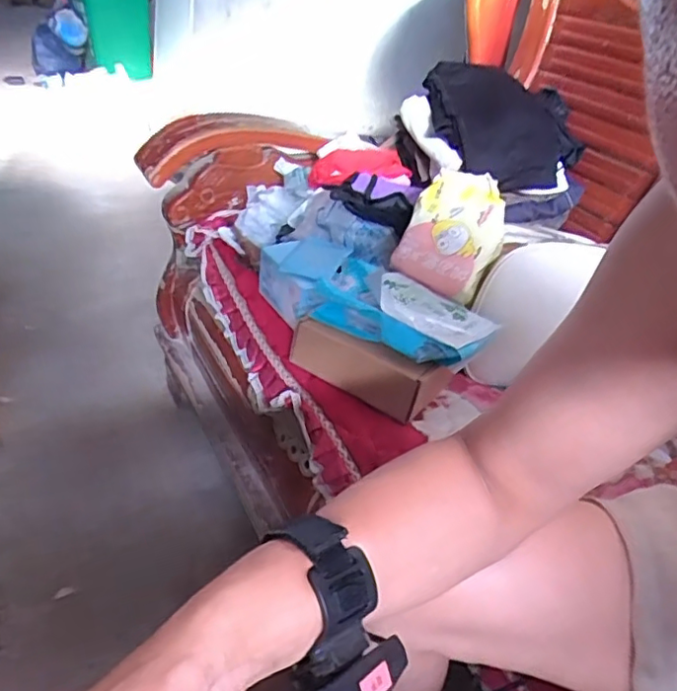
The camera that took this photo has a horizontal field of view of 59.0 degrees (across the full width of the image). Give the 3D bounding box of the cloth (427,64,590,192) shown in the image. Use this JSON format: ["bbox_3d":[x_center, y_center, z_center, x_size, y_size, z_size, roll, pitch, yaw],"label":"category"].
[{"bbox_3d":[0.264,-0.365,0.995,0.227,0.070,0.346,4,51,-5],"label":"cloth"}]

